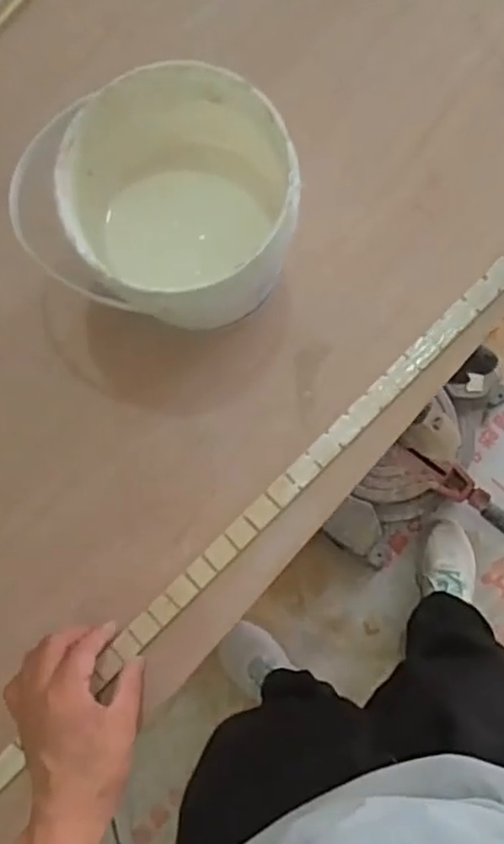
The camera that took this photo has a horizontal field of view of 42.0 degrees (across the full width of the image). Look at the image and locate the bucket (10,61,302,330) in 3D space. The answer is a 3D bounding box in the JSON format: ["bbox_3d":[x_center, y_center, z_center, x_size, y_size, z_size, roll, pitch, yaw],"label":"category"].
[{"bbox_3d":[-0.057,-0.151,0.502,0.174,0.150,0.173,0,84,3],"label":"bucket"}]

